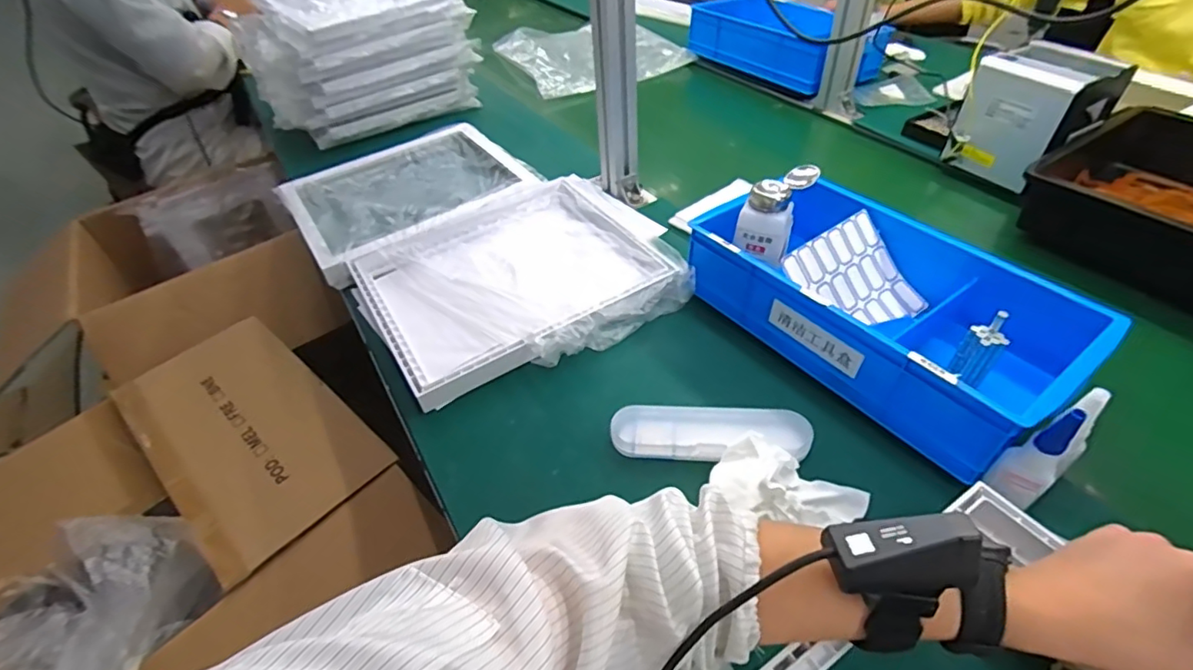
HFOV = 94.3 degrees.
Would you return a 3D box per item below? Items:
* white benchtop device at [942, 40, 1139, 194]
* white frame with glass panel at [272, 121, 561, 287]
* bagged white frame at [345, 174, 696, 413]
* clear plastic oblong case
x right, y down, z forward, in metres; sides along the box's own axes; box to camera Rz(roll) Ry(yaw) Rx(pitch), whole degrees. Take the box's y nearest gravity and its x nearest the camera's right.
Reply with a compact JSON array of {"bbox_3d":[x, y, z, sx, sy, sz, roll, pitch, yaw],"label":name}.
[{"bbox_3d":[0.576,-0.293,0.738,0.128,0.133,0.132,-27,49,-19],"label":"white benchtop device"},{"bbox_3d":[-0.289,-0.221,0.848,0.321,0.035,0.310,-30,50,-22],"label":"white frame with glass panel"},{"bbox_3d":[-0.095,-0.076,0.691,0.374,0.040,0.314,-25,49,-18],"label":"bagged white frame"},{"bbox_3d":[0.104,0.090,0.510,0.175,0.021,0.055,2,46,8],"label":"clear plastic oblong case"}]

